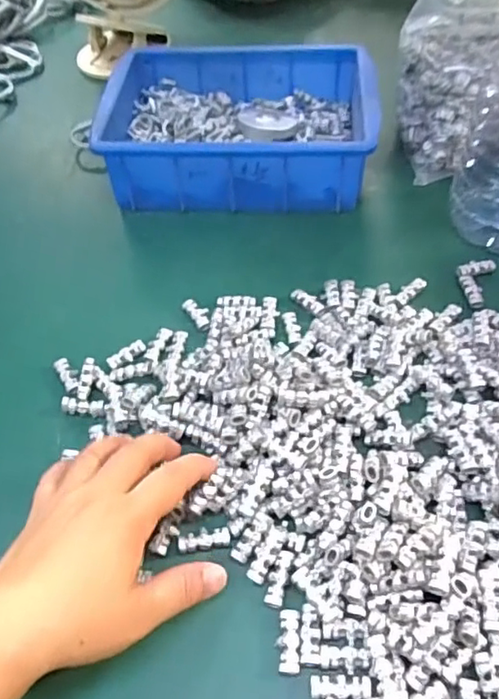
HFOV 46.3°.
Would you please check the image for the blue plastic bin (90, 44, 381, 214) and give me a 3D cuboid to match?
[{"bbox_3d":[-0.009,-0.214,0.558,0.235,0.074,0.171,2,52,4],"label":"blue plastic bin"}]

